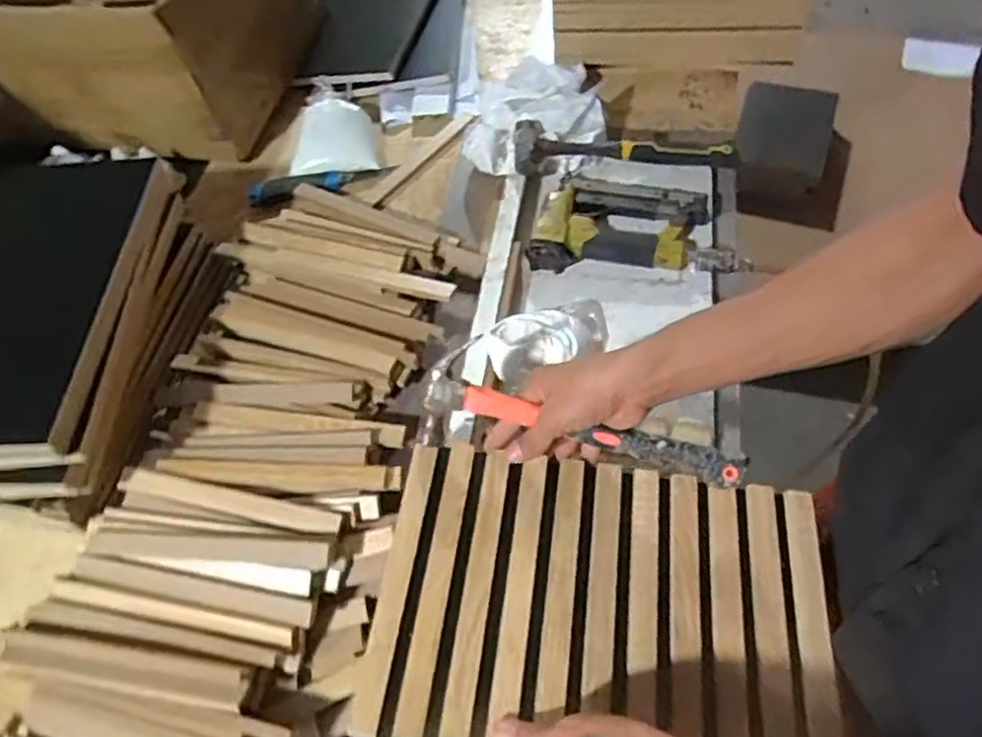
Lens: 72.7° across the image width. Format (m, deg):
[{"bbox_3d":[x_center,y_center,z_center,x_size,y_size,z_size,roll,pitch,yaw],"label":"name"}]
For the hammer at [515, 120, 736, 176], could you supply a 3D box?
[{"bbox_3d":[0.164,-0.280,0.829,0.272,0.043,0.075,-6,57,3],"label":"hammer"}]

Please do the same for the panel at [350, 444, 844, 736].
[{"bbox_3d":[0.083,0.176,0.516,0.343,0.032,0.219,4,59,7],"label":"panel"}]

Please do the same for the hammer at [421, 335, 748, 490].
[{"bbox_3d":[0.071,0.054,0.546,0.257,0.076,0.067,15,61,10],"label":"hammer"}]

